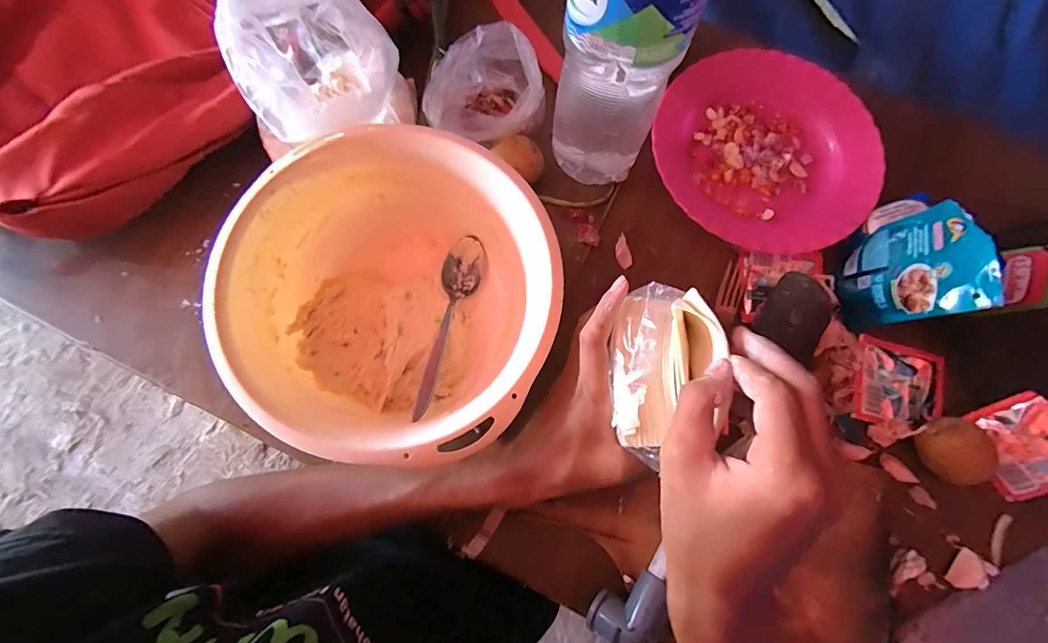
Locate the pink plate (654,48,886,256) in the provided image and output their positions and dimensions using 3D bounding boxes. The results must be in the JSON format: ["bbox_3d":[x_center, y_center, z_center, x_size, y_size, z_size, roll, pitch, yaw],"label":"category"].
[{"bbox_3d":[0.238,-0.168,0.436,0.210,0.021,0.214,0,75,-1],"label":"pink plate"}]

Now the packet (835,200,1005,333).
[{"bbox_3d":[0.318,-0.044,0.362,0.019,0.108,0.091,19,75,-19],"label":"packet"}]

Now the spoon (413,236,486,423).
[{"bbox_3d":[-0.068,0.000,0.382,0.034,0.021,0.170,12,61,3],"label":"spoon"}]

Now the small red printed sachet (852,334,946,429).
[{"bbox_3d":[0.338,0.059,0.396,0.074,0.006,0.077,18,76,4],"label":"small red printed sachet"}]

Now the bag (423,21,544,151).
[{"bbox_3d":[-0.034,-0.203,0.404,0.105,0.078,0.097,2,75,0],"label":"bag"}]

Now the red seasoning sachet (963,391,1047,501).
[{"bbox_3d":[0.418,0.102,0.363,0.078,0.010,0.074,-44,74,34],"label":"red seasoning sachet"}]

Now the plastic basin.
[{"bbox_3d":[-0.096,-0.013,0.359,0.235,0.101,0.228,0,75,-1],"label":"plastic basin"}]

